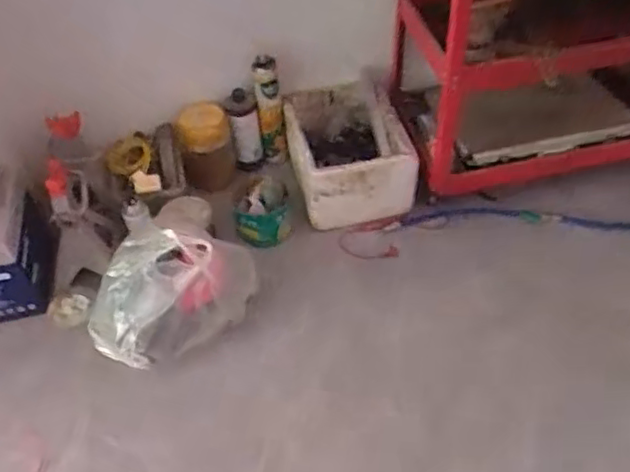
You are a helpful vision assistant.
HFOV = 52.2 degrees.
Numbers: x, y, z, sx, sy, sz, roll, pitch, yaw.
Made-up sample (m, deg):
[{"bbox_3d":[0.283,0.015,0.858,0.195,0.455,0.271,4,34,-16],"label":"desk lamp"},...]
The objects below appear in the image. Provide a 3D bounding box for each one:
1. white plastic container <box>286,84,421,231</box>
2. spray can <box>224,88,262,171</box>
[{"bbox_3d":[0.089,-0.203,1.645,0.308,0.215,0.355,-3,48,0],"label":"white plastic container"},{"bbox_3d":[-0.175,-0.264,1.631,0.082,0.209,0.066,-10,48,-6],"label":"spray can"}]

